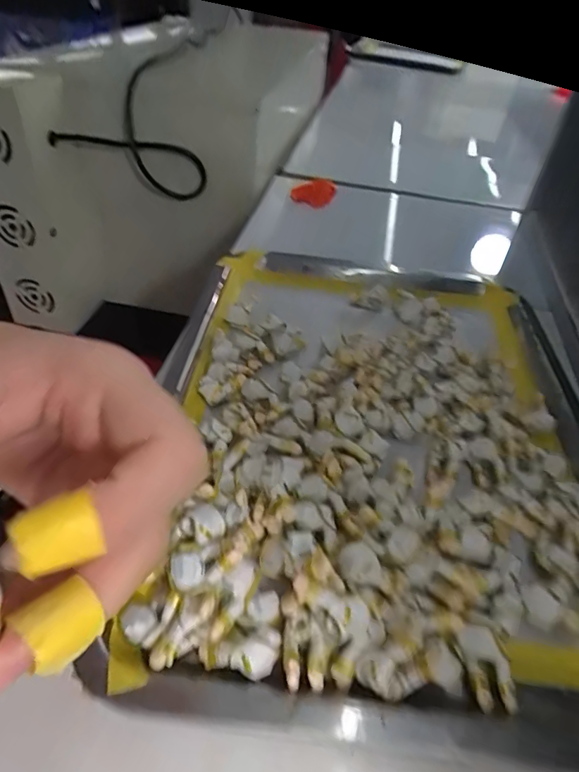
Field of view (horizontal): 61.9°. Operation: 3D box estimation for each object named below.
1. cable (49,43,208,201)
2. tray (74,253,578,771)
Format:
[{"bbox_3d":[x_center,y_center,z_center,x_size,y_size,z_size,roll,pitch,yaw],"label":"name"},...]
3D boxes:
[{"bbox_3d":[-0.171,-0.273,0.520,0.149,0.131,0.076,-4,44,-11],"label":"cable"},{"bbox_3d":[0.054,0.012,0.288,0.240,0.027,0.333,6,43,0],"label":"tray"}]

